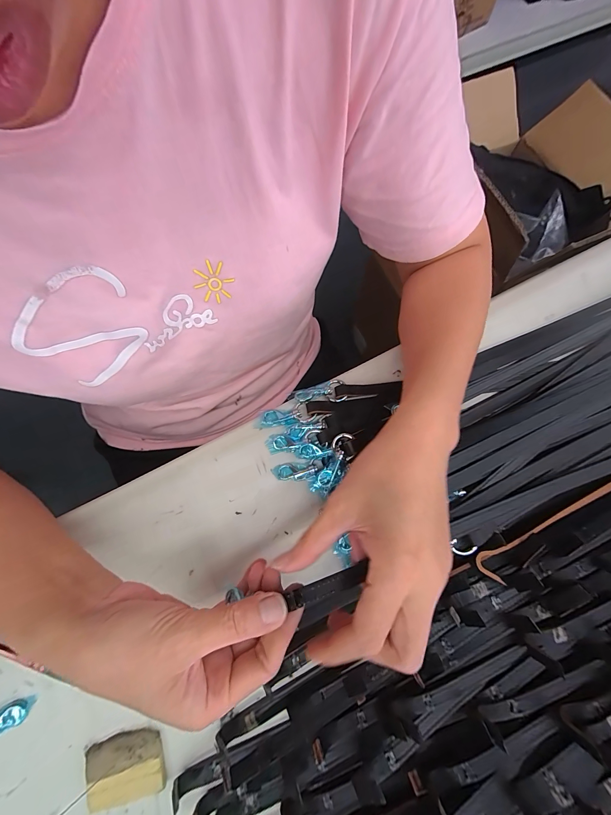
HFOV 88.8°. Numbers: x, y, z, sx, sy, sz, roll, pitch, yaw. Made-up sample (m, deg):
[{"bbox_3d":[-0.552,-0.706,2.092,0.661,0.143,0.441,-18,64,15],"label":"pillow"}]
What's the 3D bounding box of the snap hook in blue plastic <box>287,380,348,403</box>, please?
[{"bbox_3d":[0.011,-0.015,0.303,0.054,0.005,0.021,-5,73,-1],"label":"snap hook in blue plastic"}]

